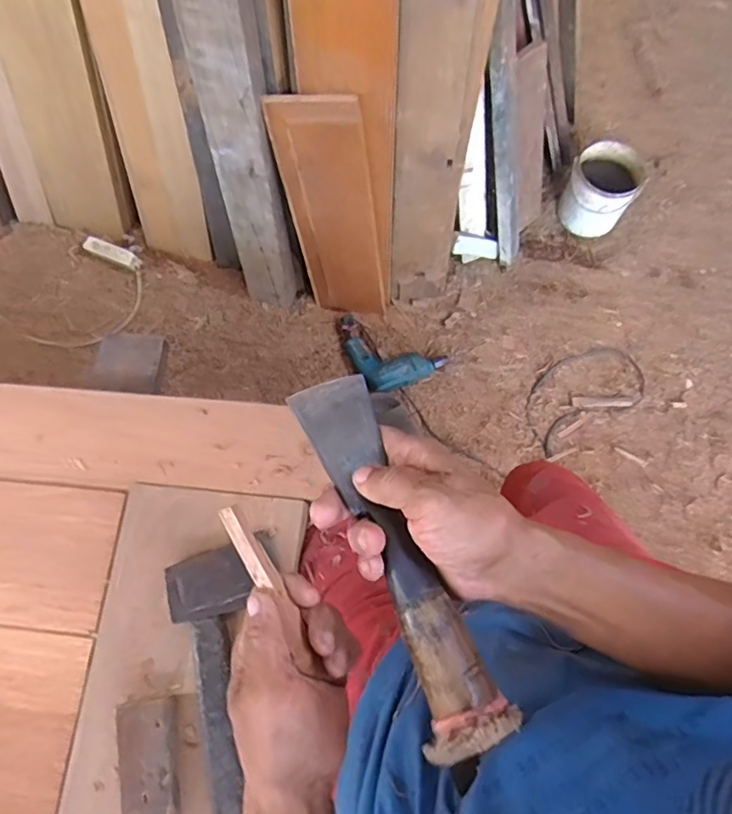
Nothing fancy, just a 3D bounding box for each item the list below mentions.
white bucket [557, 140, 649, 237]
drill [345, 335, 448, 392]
[{"bbox_3d":[0.622,-0.571,1.529,0.181,0.194,0.145,21,72,9],"label":"white bucket"},{"bbox_3d":[0.073,-0.144,1.446,0.212,0.067,0.188,-30,72,-9],"label":"drill"}]

